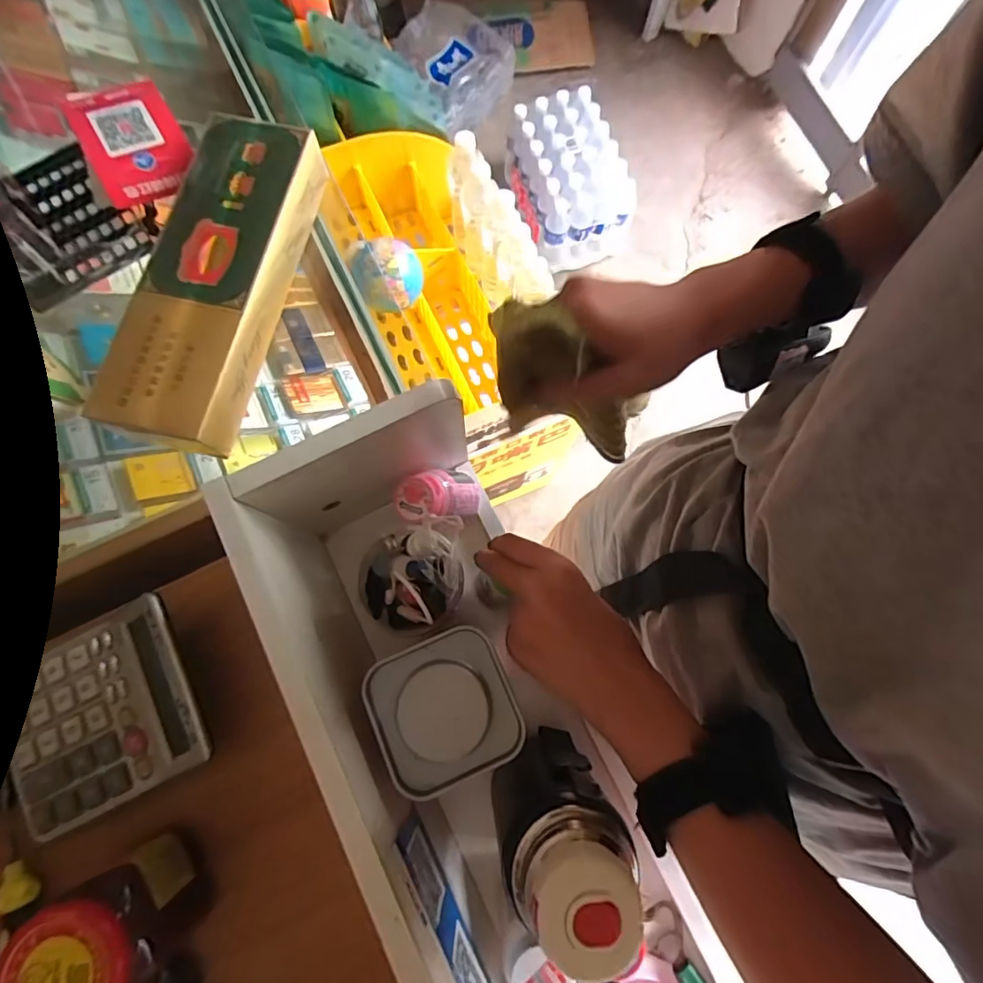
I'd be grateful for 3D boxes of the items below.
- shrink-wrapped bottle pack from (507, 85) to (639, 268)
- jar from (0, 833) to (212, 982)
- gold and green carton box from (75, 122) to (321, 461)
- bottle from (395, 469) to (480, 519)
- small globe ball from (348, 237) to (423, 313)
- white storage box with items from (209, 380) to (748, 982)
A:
[{"bbox_3d":[0.214,-0.854,1.445,0.266,0.227,0.372,-15,77,-3],"label":"shrink-wrapped bottle pack"},{"bbox_3d":[-0.238,0.275,0.328,0.063,0.090,0.066,0,77,0],"label":"jar"},{"bbox_3d":[-0.213,-0.170,0.421,0.099,0.050,0.287,12,77,3],"label":"gold and green carton box"},{"bbox_3d":[-0.039,0.003,0.439,0.034,0.082,0.046,-37,77,26],"label":"bottle"},{"bbox_3d":[-0.150,-0.315,0.739,0.096,0.083,0.088,-16,77,-4],"label":"small globe ball"},{"bbox_3d":[0.033,0.246,0.347,0.165,0.200,0.600,-26,78,-6],"label":"white storage box with items"}]

